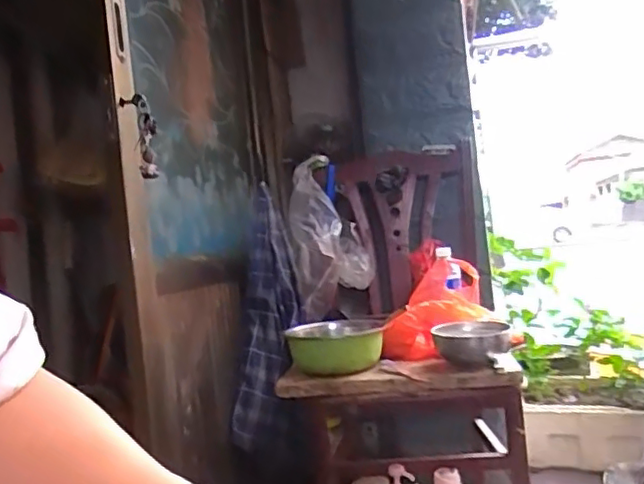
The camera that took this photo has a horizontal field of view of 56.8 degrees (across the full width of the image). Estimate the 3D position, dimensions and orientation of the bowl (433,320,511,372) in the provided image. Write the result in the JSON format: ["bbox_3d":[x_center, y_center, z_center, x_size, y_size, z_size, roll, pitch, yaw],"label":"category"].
[{"bbox_3d":[0.282,0.190,1.120,0.138,0.068,0.147,-7,-1,15],"label":"bowl"}]

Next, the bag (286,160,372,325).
[{"bbox_3d":[0.017,-0.018,1.442,0.182,0.383,0.177,-7,-1,5],"label":"bag"}]

